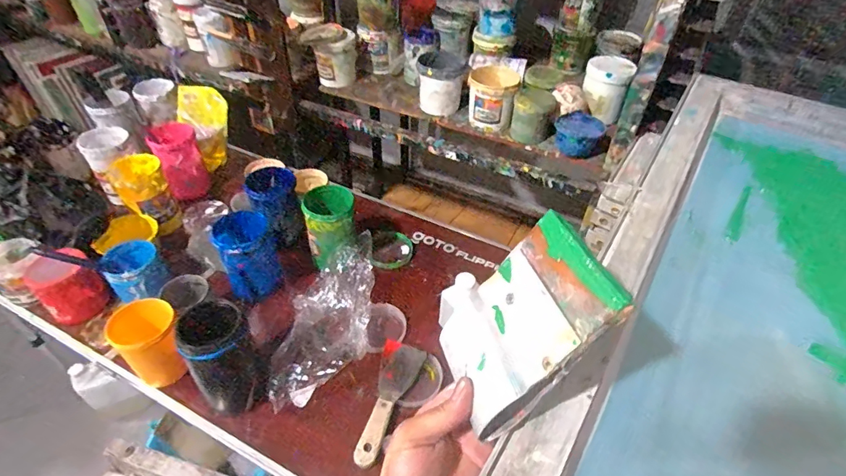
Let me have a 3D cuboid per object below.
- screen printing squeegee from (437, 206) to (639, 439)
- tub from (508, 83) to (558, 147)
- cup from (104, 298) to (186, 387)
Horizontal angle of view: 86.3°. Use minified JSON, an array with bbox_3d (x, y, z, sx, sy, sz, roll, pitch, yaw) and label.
[{"bbox_3d":[0.064,0.050,0.287,0.023,0.121,0.096,24,32,-35],"label":"screen printing squeegee"},{"bbox_3d":[0.272,-0.308,1.112,0.102,0.114,0.100,13,44,13],"label":"tub"},{"bbox_3d":[-0.407,0.154,0.676,0.078,0.118,0.080,0,43,0],"label":"cup"}]

